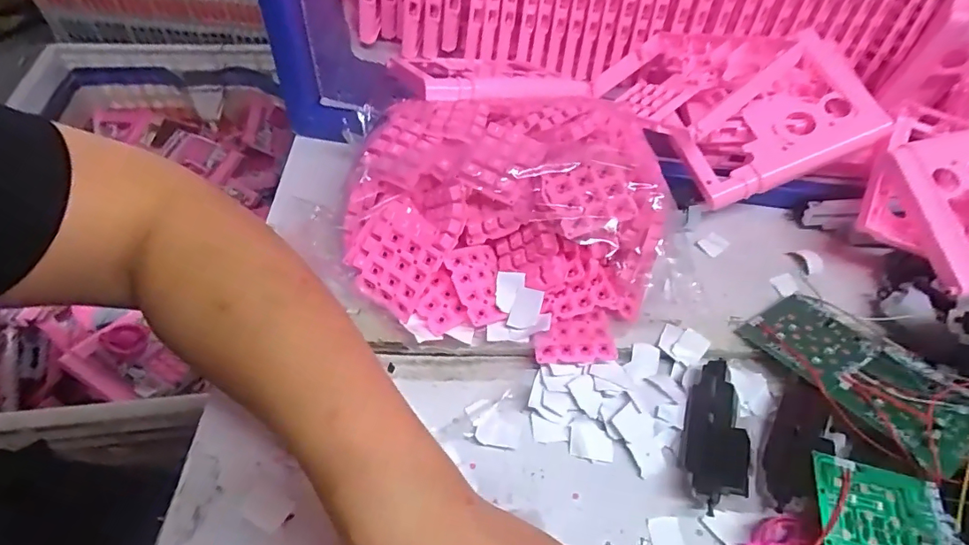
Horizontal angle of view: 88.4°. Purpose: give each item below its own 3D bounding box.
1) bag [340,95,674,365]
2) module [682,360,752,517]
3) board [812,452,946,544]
[{"bbox_3d":[0.014,-0.044,0.386,0.227,0.120,0.191,5,52,-2],"label":"bag"},{"bbox_3d":[0.158,0.109,0.340,0.040,0.023,0.100,-15,42,36],"label":"module"},{"bbox_3d":[0.230,0.150,0.290,0.069,0.012,0.071,13,52,5],"label":"board"}]

